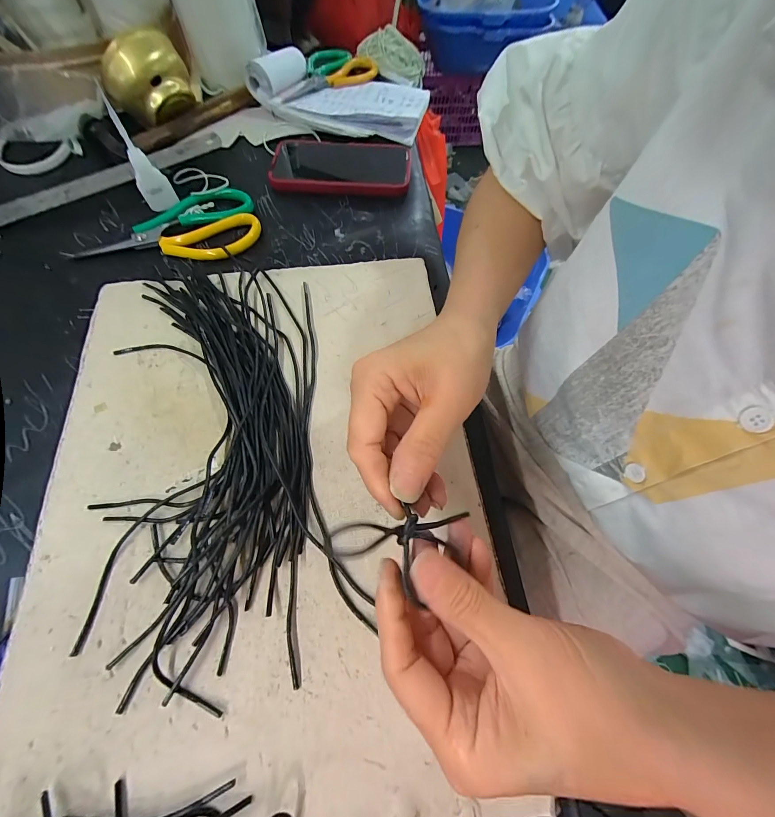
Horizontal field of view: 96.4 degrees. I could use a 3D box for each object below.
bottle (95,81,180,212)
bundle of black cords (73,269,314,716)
[{"bbox_3d":[-0.252,-0.254,0.348,0.020,0.095,0.027,37,69,16],"label":"bottle"},{"bbox_3d":[-0.126,0.017,0.253,0.133,0.015,0.303,-3,64,-2],"label":"bundle of black cords"}]

